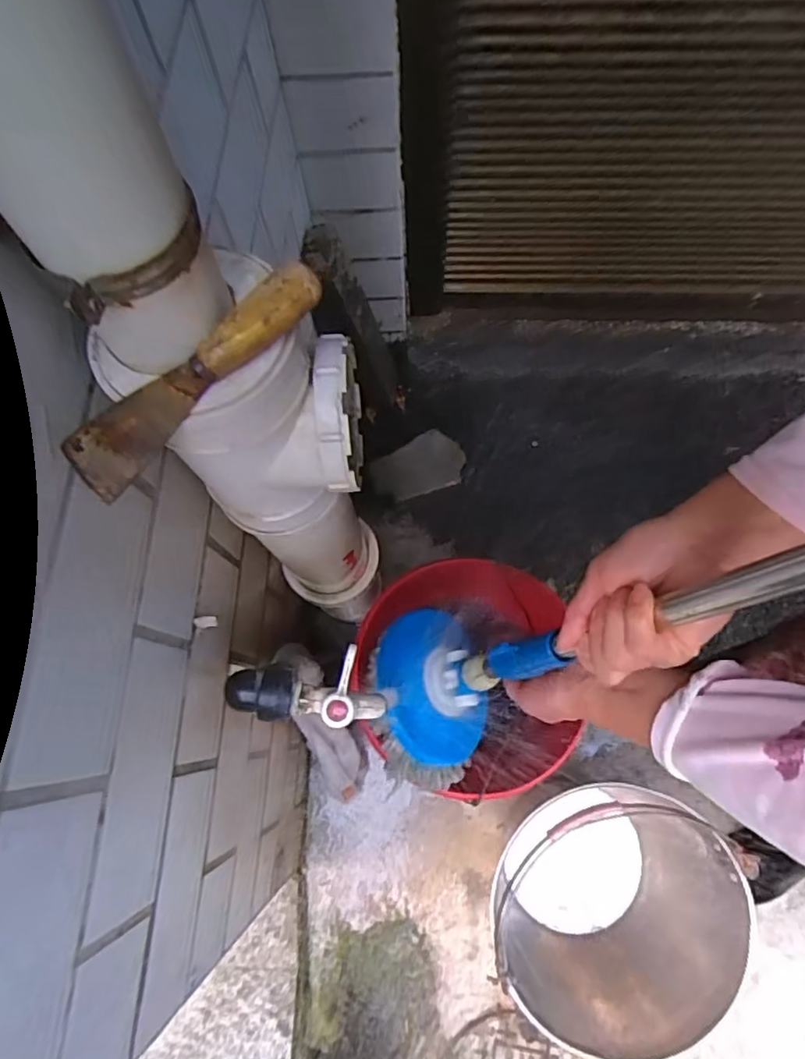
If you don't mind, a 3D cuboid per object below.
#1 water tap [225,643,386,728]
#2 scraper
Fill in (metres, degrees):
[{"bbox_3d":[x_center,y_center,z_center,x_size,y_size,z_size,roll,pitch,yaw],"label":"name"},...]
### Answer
[{"bbox_3d":[-0.079,0.123,0.453,0.115,0.074,0.052,0,72,13],"label":"water tap"},{"bbox_3d":[-0.110,-0.080,0.308,0.162,0.014,0.038,-38,76,6],"label":"scraper"}]

